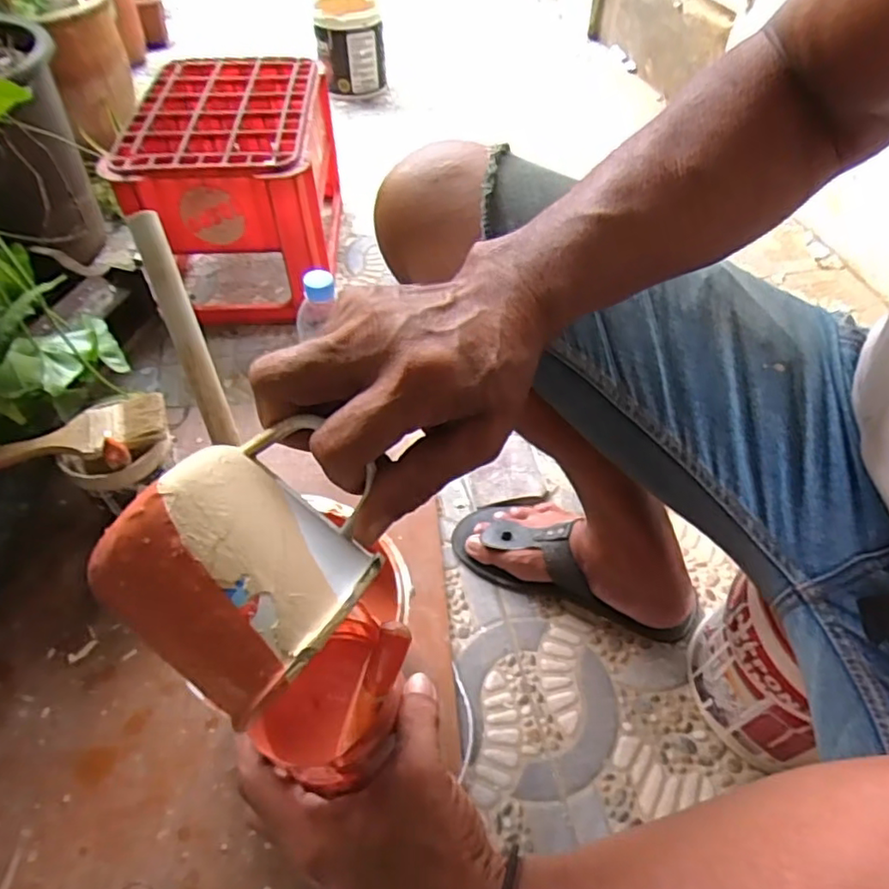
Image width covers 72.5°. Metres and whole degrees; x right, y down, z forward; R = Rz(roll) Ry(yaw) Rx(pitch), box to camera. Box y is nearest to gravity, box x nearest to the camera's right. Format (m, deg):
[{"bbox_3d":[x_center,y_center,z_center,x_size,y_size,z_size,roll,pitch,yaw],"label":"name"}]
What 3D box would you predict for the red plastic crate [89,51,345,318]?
[{"bbox_3d":[-0.331,-0.431,1.016,0.275,0.252,0.403,-3,51,-3],"label":"red plastic crate"}]

